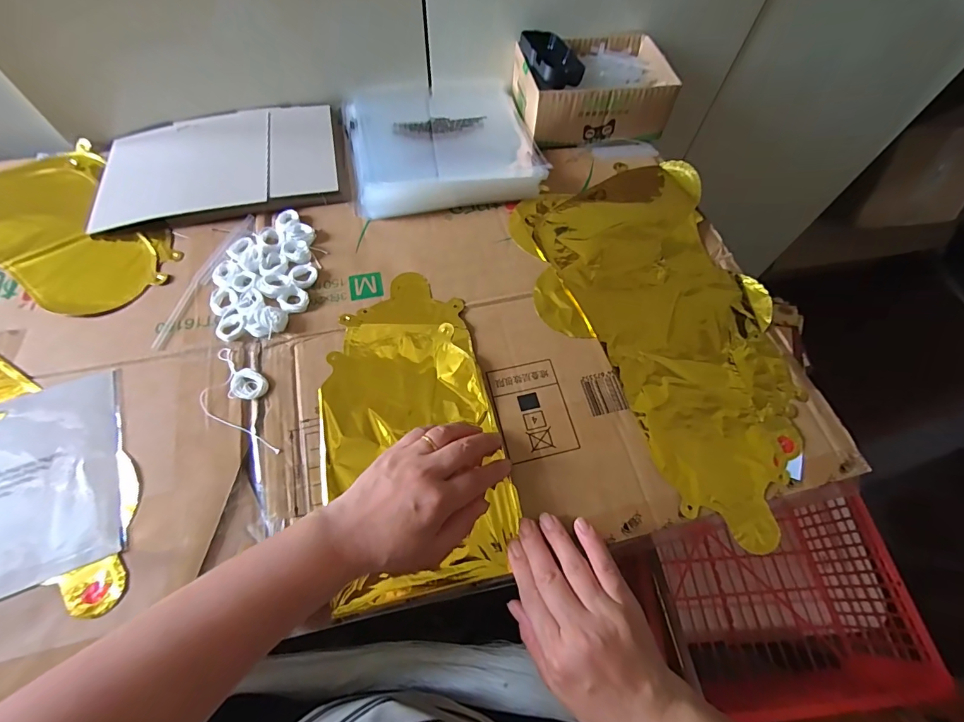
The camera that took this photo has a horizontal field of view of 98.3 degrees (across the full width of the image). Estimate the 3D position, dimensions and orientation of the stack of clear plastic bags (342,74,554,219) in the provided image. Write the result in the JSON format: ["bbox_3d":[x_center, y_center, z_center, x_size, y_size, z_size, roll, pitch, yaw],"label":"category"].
[{"bbox_3d":[-0.054,-0.287,0.539,0.229,0.030,0.230,-12,64,-8],"label":"stack of clear plastic bags"}]

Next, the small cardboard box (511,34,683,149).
[{"bbox_3d":[0.142,-0.360,0.557,0.183,0.073,0.134,-6,63,-5],"label":"small cardboard box"}]

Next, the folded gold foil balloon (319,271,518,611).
[{"bbox_3d":[-0.066,0.046,0.378,0.148,0.011,0.288,-9,66,-8],"label":"folded gold foil balloon"}]

